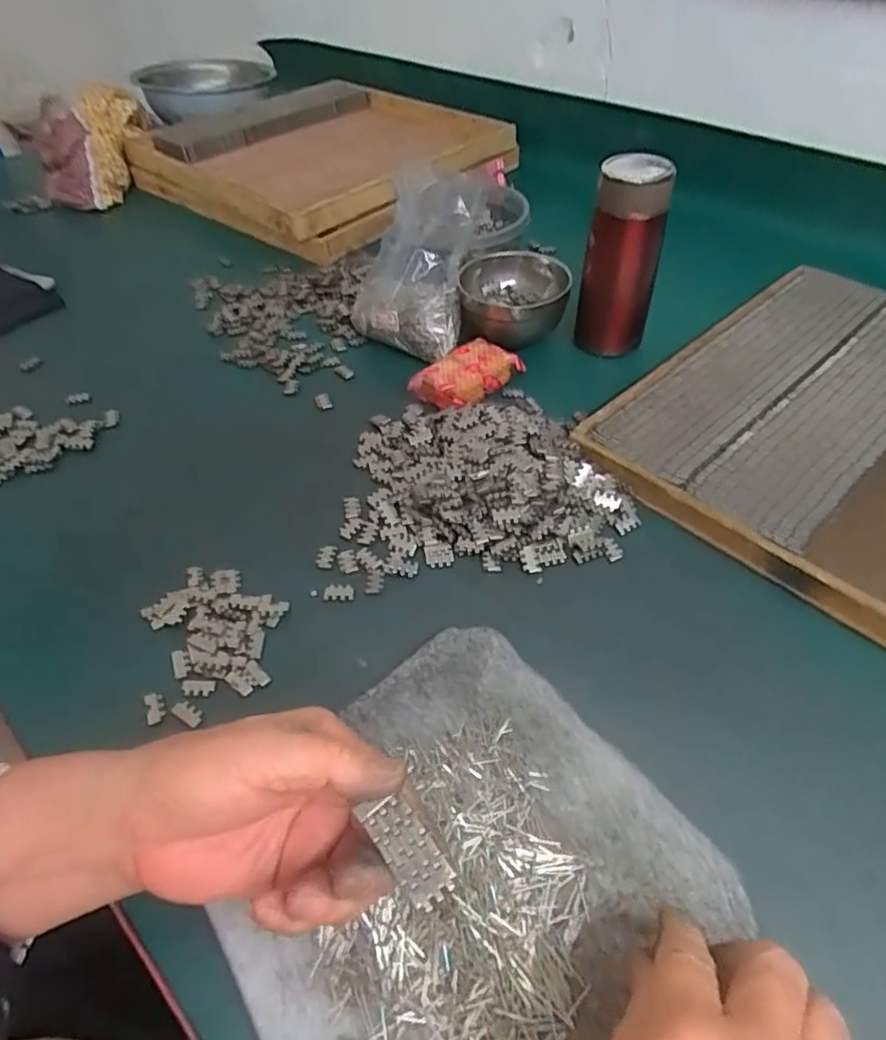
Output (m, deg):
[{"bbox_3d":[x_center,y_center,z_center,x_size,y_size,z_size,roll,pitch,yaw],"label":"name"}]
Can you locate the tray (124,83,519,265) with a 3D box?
[{"bbox_3d":[-0.188,-0.529,0.915,0.458,0.069,0.396,35,56,29],"label":"tray"}]

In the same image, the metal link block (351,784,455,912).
[{"bbox_3d":[-0.013,0.131,0.252,0.021,0.006,0.042,-29,52,-19],"label":"metal link block"}]

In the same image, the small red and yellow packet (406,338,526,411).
[{"bbox_3d":[0.023,-0.133,0.573,0.092,0.021,0.058,-36,56,-28],"label":"small red and yellow packet"}]

